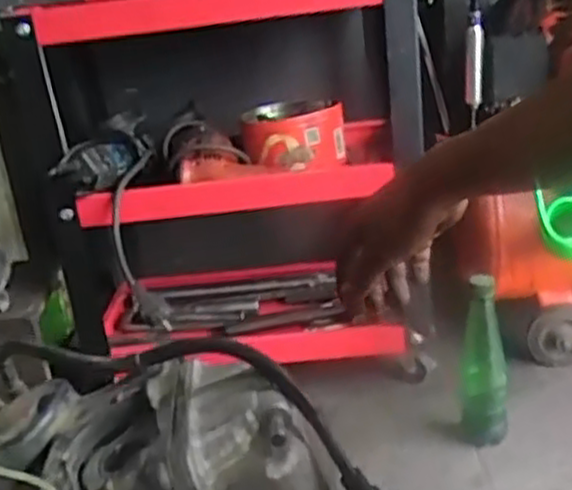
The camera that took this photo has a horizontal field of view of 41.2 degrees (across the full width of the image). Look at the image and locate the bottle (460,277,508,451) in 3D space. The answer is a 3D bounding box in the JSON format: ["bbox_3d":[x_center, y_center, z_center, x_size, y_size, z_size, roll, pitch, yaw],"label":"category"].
[{"bbox_3d":[0.235,0.139,0.915,0.055,0.221,0.053,-2,22,10],"label":"bottle"}]

